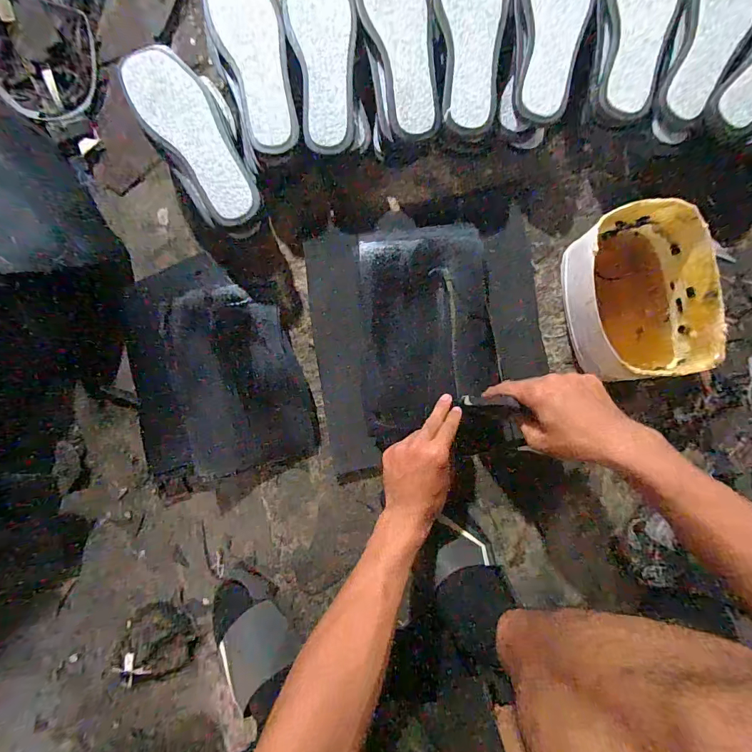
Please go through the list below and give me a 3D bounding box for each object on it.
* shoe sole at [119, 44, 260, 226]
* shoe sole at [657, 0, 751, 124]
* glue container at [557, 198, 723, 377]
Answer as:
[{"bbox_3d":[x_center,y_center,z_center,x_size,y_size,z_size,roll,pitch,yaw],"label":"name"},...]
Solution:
[{"bbox_3d":[-0.220,-0.290,0.480,0.082,0.017,0.236,-33,88,-2],"label":"shoe sole"},{"bbox_3d":[0.399,-0.408,0.473,0.074,0.016,0.215,25,87,1],"label":"shoe sole"},{"bbox_3d":[0.312,-0.093,0.491,0.127,0.128,0.187,-11,86,1],"label":"glue container"}]

